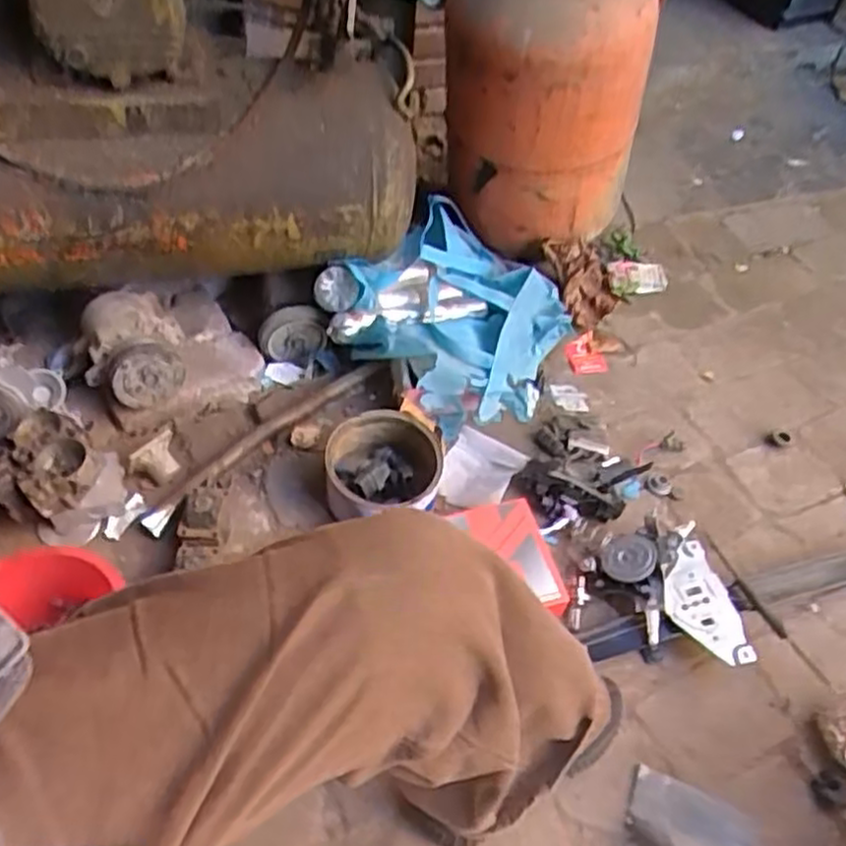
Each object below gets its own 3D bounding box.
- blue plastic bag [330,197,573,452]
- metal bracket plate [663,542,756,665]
[{"bbox_3d":[0.062,-0.174,1.190,0.307,0.188,0.344,25,55,14],"label":"blue plastic bag"},{"bbox_3d":[0.347,0.226,0.942,0.085,0.021,0.161,-9,54,-12],"label":"metal bracket plate"}]

